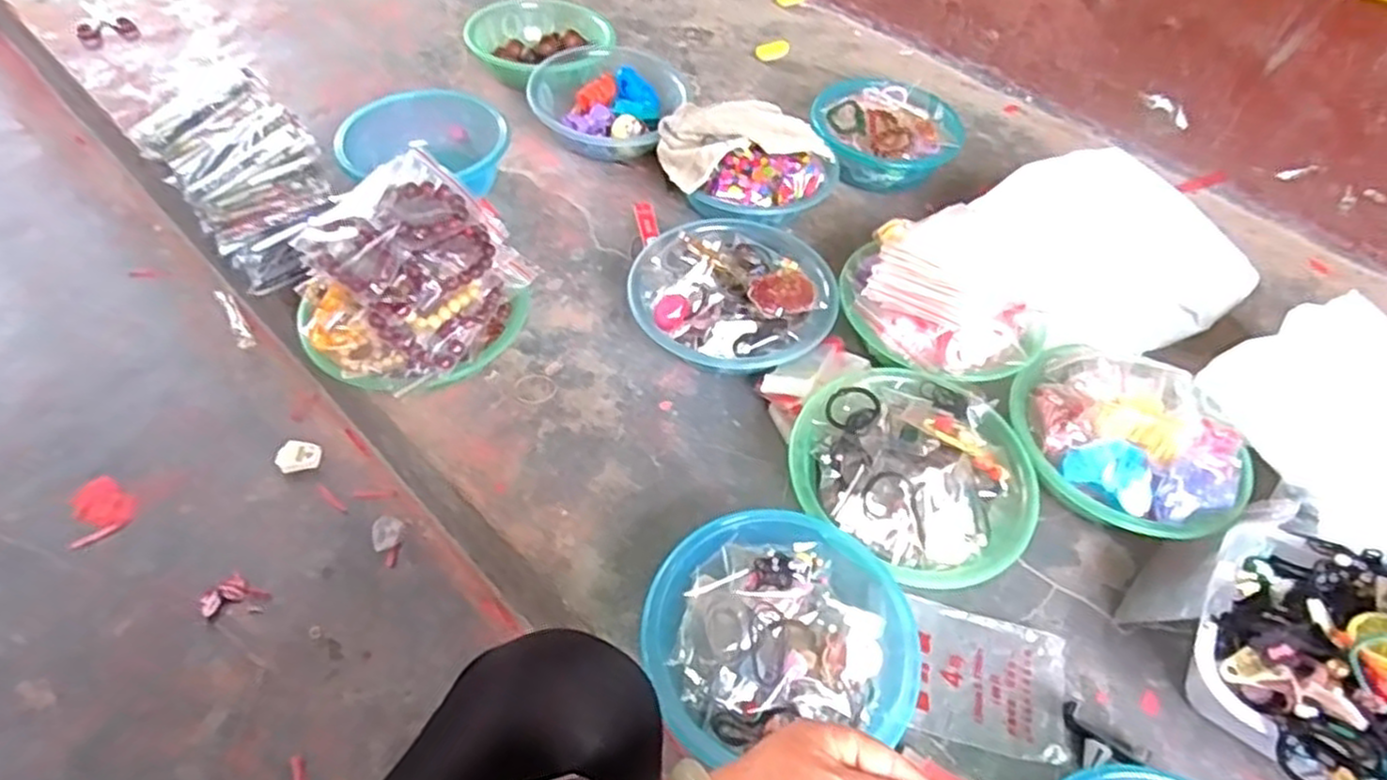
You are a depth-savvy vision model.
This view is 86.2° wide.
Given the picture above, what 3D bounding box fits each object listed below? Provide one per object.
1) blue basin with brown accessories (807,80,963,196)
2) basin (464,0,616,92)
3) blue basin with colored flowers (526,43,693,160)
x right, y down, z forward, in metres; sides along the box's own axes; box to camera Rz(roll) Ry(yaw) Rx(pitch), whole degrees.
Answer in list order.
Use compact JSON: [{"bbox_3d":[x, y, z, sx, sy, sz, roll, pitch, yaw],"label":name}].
[{"bbox_3d":[0.293,-0.395,1.133,0.223,0.082,0.200,18,52,8],"label":"blue basin with brown accessories"},{"bbox_3d":[-0.250,-0.560,1.220,0.218,0.085,0.204,3,51,-4],"label":"basin"},{"bbox_3d":[-0.130,-0.432,1.123,0.205,0.089,0.187,3,52,-4],"label":"blue basin with colored flowers"}]

